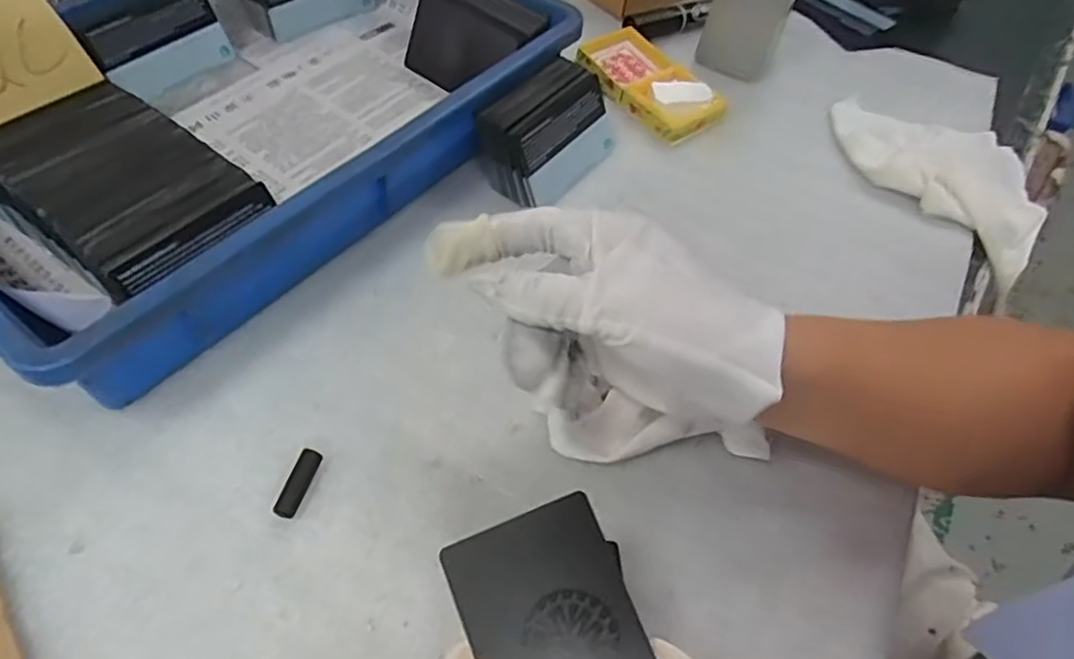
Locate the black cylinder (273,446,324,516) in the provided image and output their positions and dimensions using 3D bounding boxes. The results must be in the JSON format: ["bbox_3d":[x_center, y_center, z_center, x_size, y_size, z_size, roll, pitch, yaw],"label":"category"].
[{"bbox_3d":[-0.107,0.070,0.299,0.009,0.011,0.030,17,55,8],"label":"black cylinder"}]

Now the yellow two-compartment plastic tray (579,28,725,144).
[{"bbox_3d":[0.083,-0.182,0.491,0.059,0.023,0.115,-31,62,-24],"label":"yellow two-compartment plastic tray"}]

